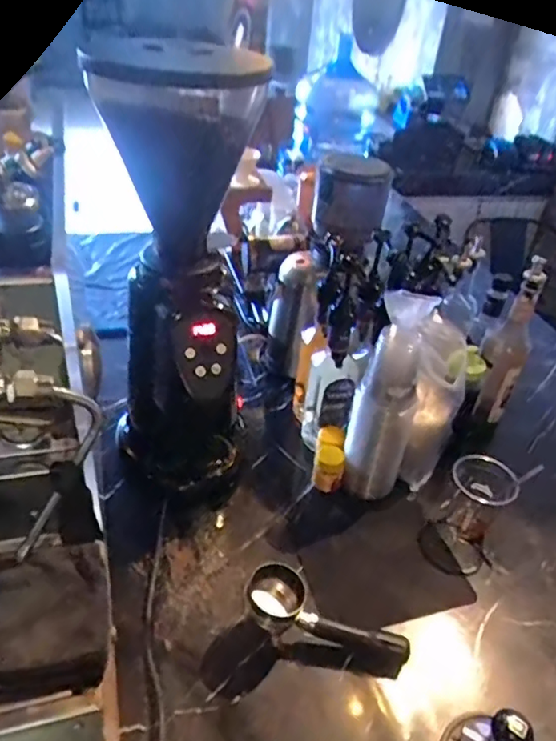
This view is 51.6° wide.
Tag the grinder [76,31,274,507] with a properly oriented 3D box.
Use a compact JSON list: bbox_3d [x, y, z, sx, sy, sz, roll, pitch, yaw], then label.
[{"bbox_3d":[-0.135,-0.098,0.776,0.187,0.582,0.210,0,37,-8],"label":"grinder"}]

